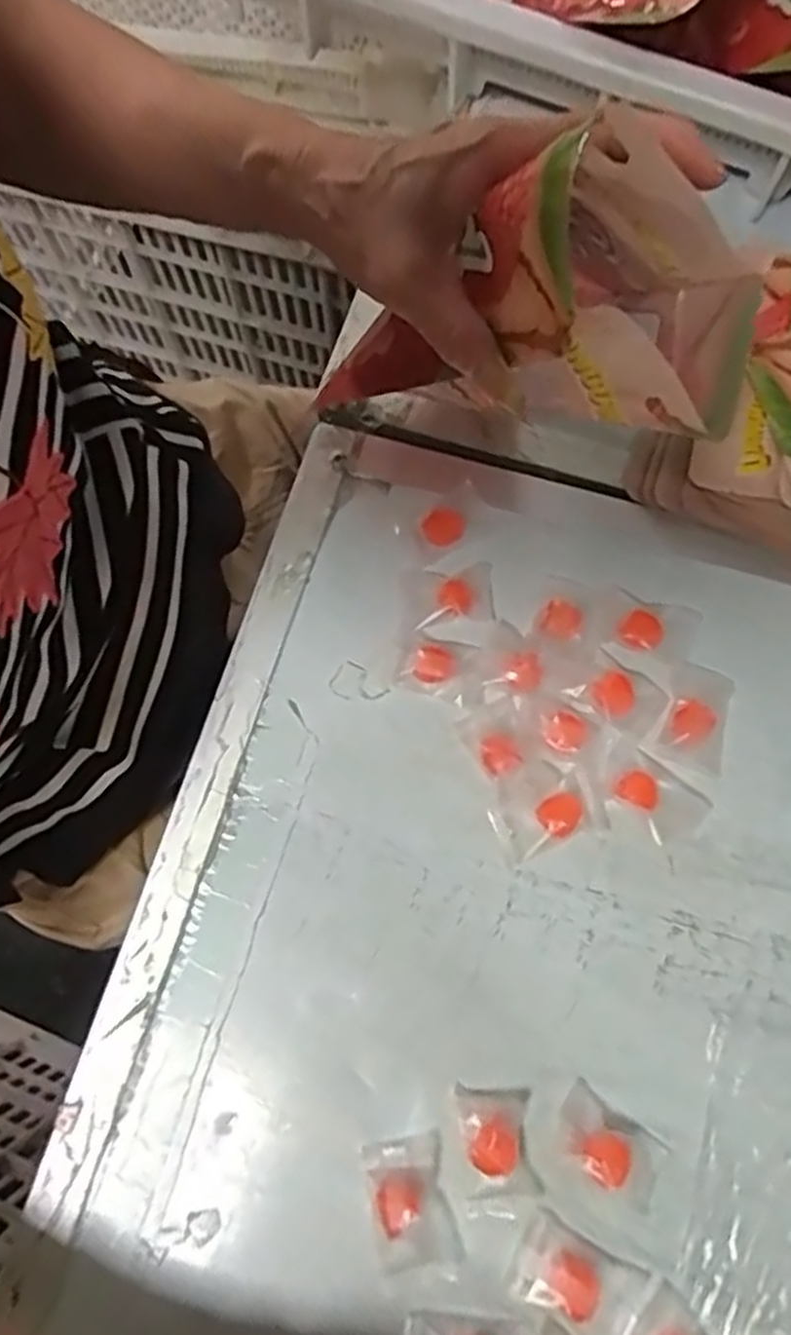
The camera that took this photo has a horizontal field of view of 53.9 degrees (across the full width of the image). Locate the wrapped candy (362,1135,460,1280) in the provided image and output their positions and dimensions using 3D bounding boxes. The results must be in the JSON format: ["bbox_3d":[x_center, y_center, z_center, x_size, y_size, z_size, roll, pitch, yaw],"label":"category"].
[{"bbox_3d":[0.006,0.231,0.333,0.032,0.013,0.049,-12,76,-1],"label":"wrapped candy"}]

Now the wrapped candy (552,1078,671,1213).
[{"bbox_3d":[0.094,0.210,0.337,0.049,0.017,0.028,36,80,10],"label":"wrapped candy"}]

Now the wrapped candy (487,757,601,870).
[{"bbox_3d":[0.070,0.068,0.379,0.046,0.011,0.042,-27,76,-5],"label":"wrapped candy"}]

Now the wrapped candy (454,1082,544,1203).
[{"bbox_3d":[0.045,0.209,0.340,0.031,0.012,0.044,-5,76,1],"label":"wrapped candy"}]

